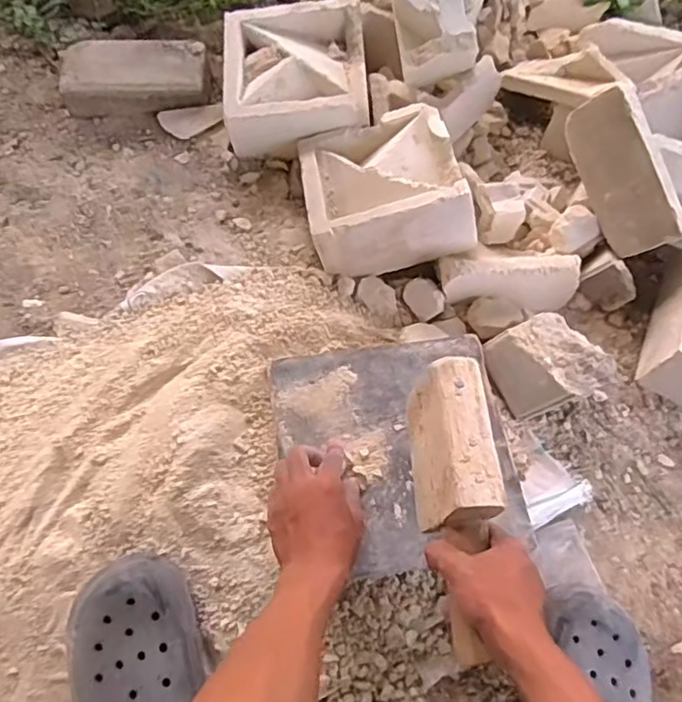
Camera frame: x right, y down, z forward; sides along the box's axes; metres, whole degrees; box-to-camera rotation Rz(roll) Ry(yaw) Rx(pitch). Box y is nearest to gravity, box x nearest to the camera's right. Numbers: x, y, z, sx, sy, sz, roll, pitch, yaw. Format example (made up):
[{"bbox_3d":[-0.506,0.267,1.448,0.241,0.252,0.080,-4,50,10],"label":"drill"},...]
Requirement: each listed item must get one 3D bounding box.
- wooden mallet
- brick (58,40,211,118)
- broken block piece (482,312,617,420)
[{"bbox_3d":[0.104,0.135,0.548,0.061,0.096,0.251,0,69,-3],"label":"wooden mallet"},{"bbox_3d":[-0.308,-0.413,0.923,0.220,0.063,0.105,-3,66,-4],"label":"brick"},{"bbox_3d":[0.242,0.018,0.731,0.101,0.086,0.118,-28,70,-14],"label":"broken block piece"}]

